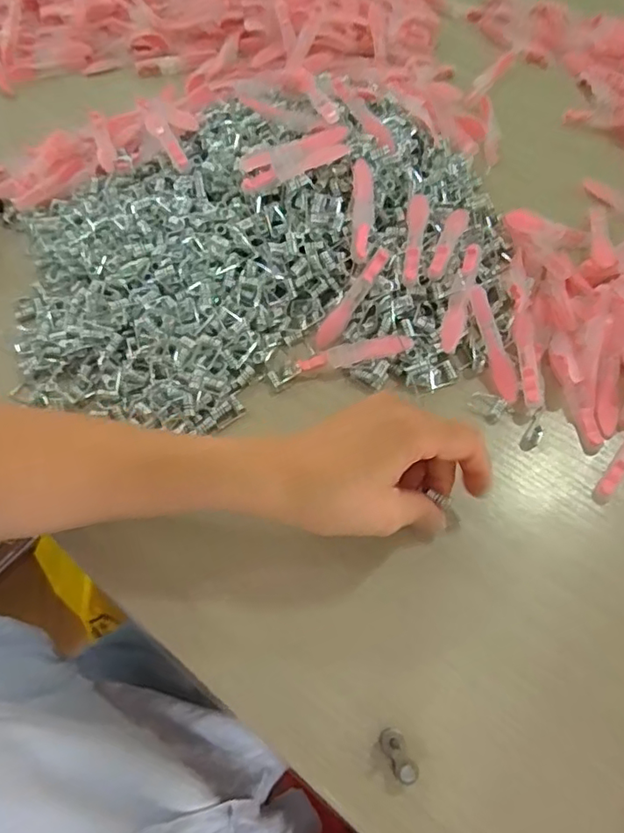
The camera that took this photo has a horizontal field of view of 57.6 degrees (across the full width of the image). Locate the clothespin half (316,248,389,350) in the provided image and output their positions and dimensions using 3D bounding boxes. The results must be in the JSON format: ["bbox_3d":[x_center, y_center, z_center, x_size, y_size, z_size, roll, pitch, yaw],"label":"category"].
[{"bbox_3d":[0.027,-0.080,0.390,0.011,0.008,0.077,40,101,20],"label":"clothespin half"}]

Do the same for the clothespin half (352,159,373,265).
[{"bbox_3d":[0.035,-0.143,0.392,0.014,0.011,0.074,2,77,4],"label":"clothespin half"}]

